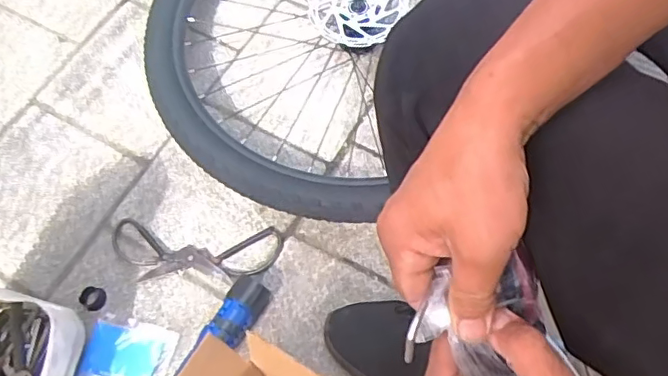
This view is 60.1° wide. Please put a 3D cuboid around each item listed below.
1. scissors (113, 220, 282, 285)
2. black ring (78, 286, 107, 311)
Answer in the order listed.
[{"bbox_3d":[-0.201,0.090,0.826,0.241,0.013,0.085,2,65,4],"label":"scissors"},{"bbox_3d":[-0.334,0.154,0.802,0.030,0.023,0.033,-1,64,3],"label":"black ring"}]

